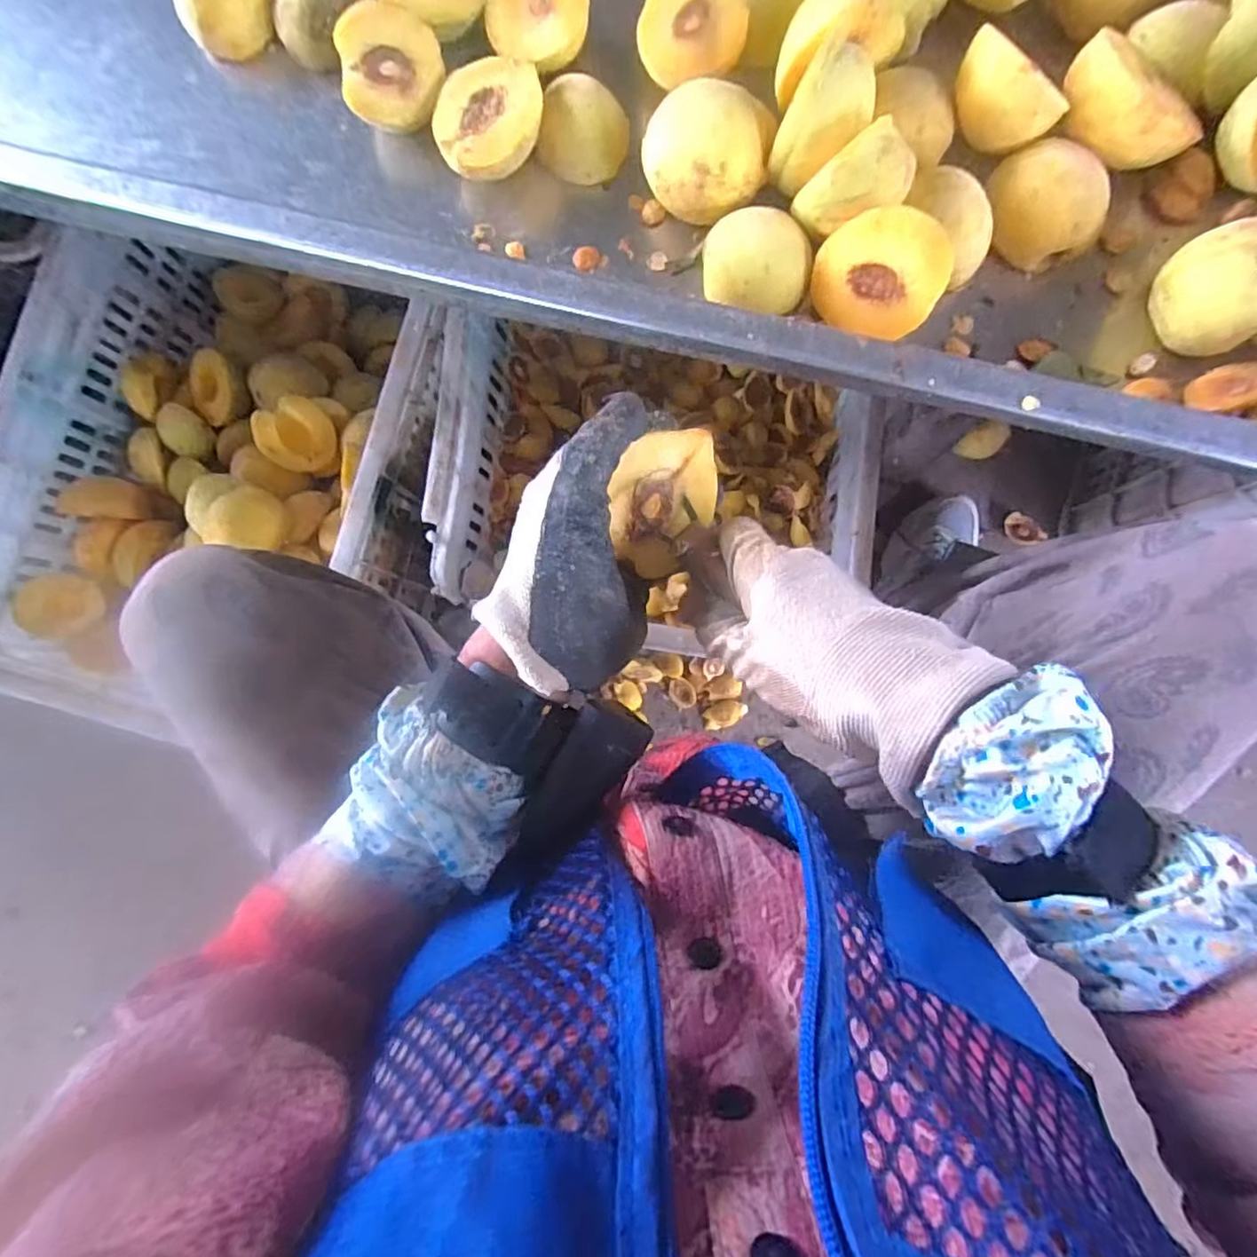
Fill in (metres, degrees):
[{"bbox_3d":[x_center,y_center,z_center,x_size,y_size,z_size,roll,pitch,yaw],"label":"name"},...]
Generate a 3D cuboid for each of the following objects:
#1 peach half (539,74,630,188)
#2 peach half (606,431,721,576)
[{"bbox_3d":[-0.029,-0.311,0.388,0.053,0.024,0.049,0,85,3],"label":"peach half"},{"bbox_3d":[0.018,-0.066,0.322,0.053,0.030,0.068,-14,115,-5],"label":"peach half"}]

